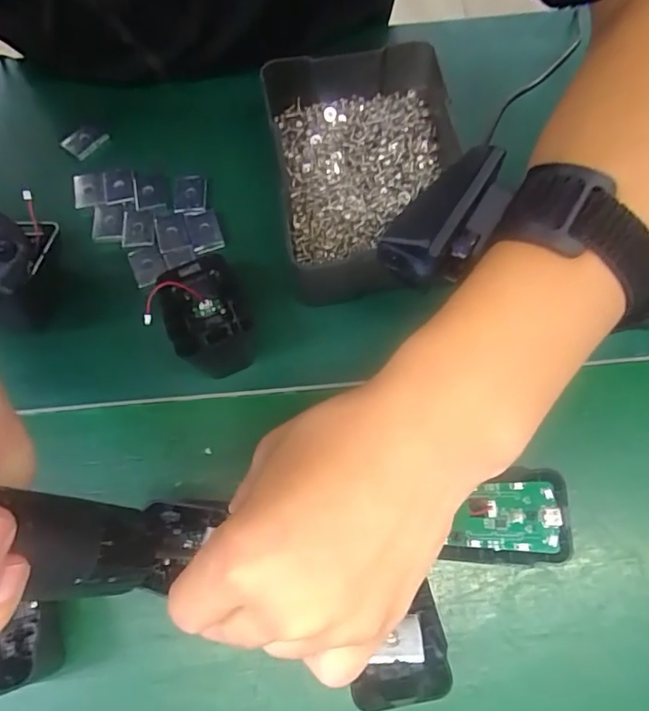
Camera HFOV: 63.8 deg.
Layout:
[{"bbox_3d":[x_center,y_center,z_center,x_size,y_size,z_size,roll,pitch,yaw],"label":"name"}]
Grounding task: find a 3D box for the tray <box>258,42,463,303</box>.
[{"bbox_3d":[0.025,-0.125,0.339,0.119,0.038,0.177,-9,68,-2],"label":"tray"}]

